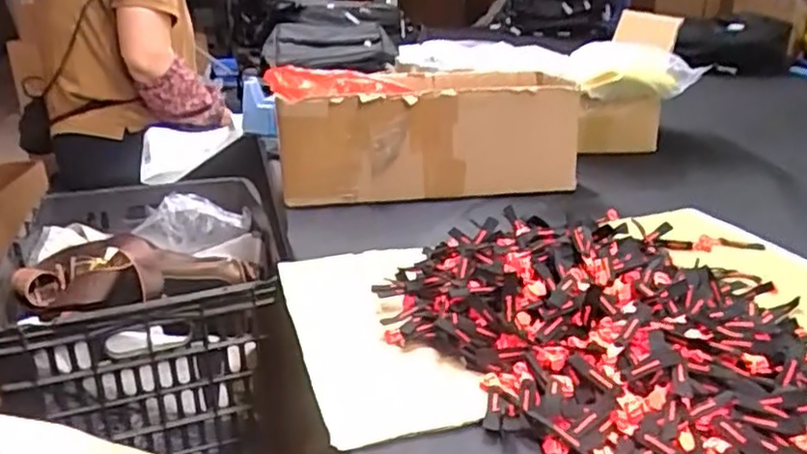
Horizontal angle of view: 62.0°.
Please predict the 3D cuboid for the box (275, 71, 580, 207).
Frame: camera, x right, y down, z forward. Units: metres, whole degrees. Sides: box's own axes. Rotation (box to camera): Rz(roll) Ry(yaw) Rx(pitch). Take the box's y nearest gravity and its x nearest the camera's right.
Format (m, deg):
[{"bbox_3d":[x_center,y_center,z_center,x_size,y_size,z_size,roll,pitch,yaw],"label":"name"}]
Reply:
[{"bbox_3d":[0.028,-0.138,0.964,0.405,0.157,0.178,-5,22,-11],"label":"box"}]

